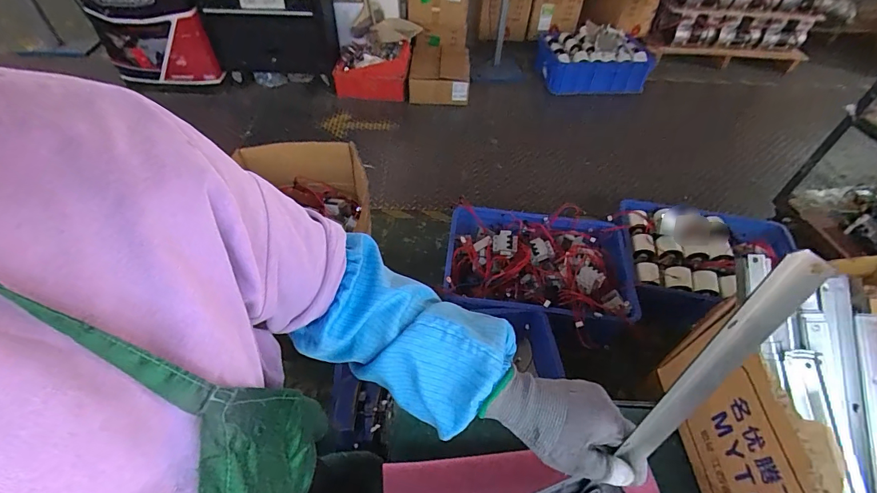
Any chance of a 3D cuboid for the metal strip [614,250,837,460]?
[{"bbox_3d":[0.175,0.086,0.273,0.025,0.222,0.011,8,42,3],"label":"metal strip"}]

